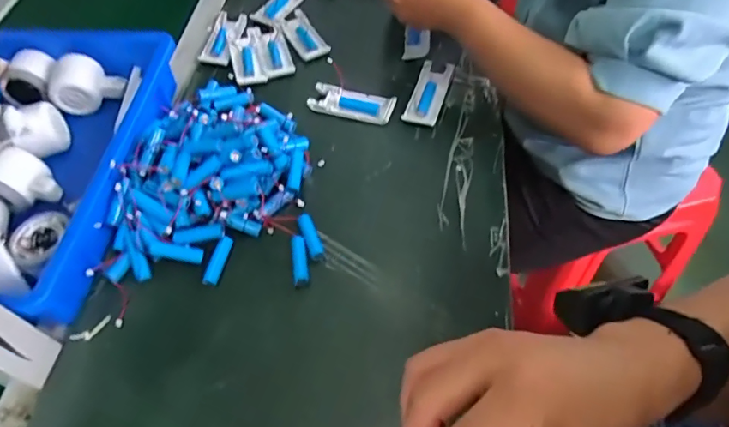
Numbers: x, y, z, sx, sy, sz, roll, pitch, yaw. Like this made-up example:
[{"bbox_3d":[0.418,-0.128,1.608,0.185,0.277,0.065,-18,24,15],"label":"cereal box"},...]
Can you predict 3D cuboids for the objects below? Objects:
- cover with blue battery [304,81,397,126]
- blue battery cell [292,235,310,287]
[{"bbox_3d":[-0.015,-0.135,0.612,0.101,0.010,0.041,12,55,12],"label":"cover with blue battery"},{"bbox_3d":[-0.062,0.046,0.490,0.015,0.016,0.051,-7,54,-2],"label":"blue battery cell"}]

